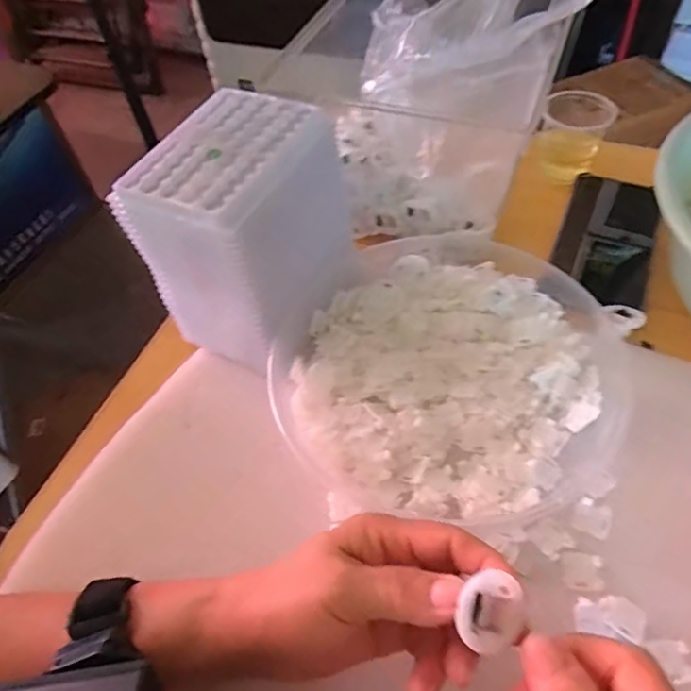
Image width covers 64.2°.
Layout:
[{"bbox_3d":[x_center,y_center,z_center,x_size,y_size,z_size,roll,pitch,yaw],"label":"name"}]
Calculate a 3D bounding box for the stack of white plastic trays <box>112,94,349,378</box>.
[{"bbox_3d":[-0.069,-0.080,0.399,0.104,0.140,0.126,22,59,20],"label":"stack of white plastic trays"}]

